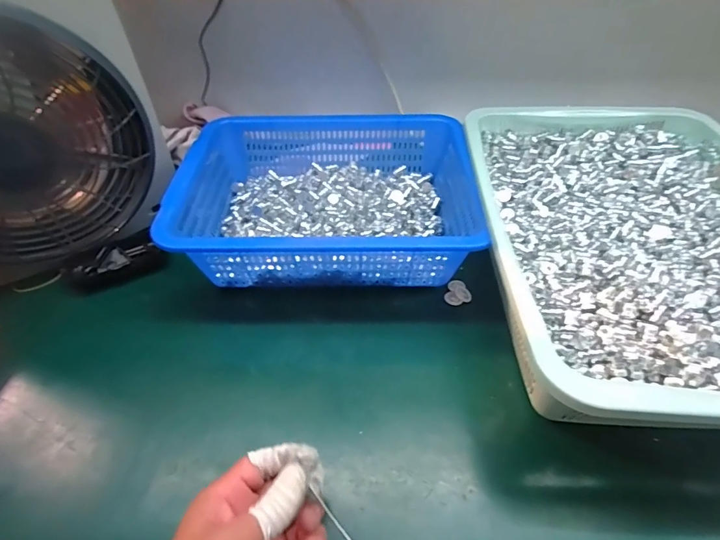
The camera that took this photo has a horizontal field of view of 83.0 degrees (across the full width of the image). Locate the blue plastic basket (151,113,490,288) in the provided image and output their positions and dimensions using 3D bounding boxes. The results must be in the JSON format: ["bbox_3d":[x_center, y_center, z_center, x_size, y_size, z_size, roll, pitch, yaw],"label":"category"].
[{"bbox_3d":[-0.038,-0.086,0.514,0.333,0.109,0.274,-1,47,0],"label":"blue plastic basket"}]

